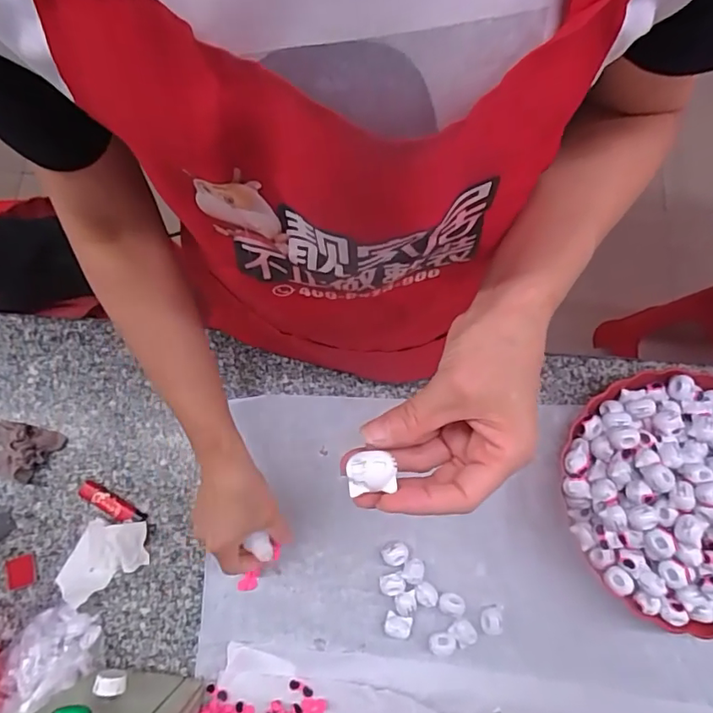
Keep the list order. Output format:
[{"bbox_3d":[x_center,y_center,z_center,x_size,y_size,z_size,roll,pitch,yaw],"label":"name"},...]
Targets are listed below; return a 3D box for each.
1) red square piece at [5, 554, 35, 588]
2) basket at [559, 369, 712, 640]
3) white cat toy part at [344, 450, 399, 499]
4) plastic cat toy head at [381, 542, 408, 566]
[{"bbox_3d":[-0.349,0.223,0.538,0.030,0.004,0.029,-15,75,-3],"label":"red square piece"},{"bbox_3d":[0.325,0.132,0.502,0.224,0.098,0.236,0,75,1],"label":"basket"},{"bbox_3d":[0.007,0.060,0.263,0.023,0.012,0.019,-1,75,1],"label":"white cat toy part"},{"bbox_3d":[0.039,0.200,0.526,0.026,0.018,0.021,-9,75,-1],"label":"plastic cat toy head"}]

